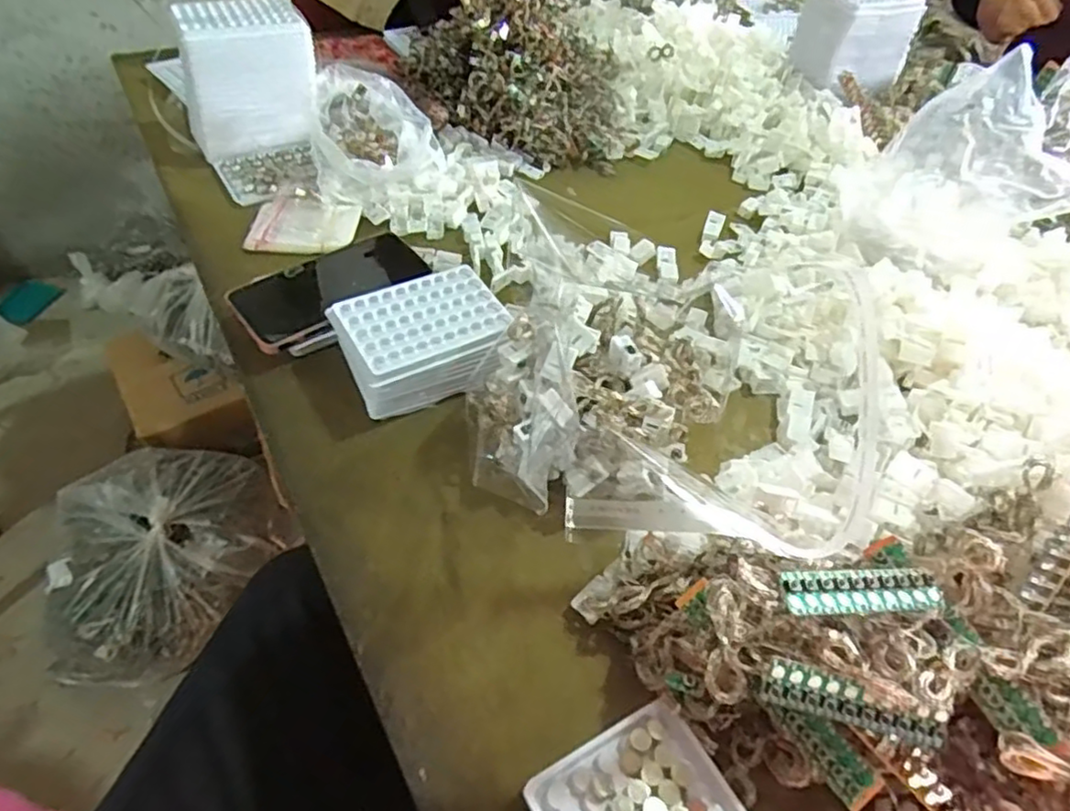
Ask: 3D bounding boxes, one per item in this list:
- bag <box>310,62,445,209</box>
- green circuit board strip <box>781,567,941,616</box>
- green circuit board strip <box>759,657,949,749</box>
[{"bbox_3d":[-0.170,-0.283,0.679,0.120,0.081,0.126,-11,49,-16],"label":"bag"},{"bbox_3d":[0.168,0.094,0.337,0.090,0.004,0.021,2,62,-15],"label":"green circuit board strip"},{"bbox_3d":[0.155,0.145,0.318,0.092,0.008,0.020,19,80,-3],"label":"green circuit board strip"}]

